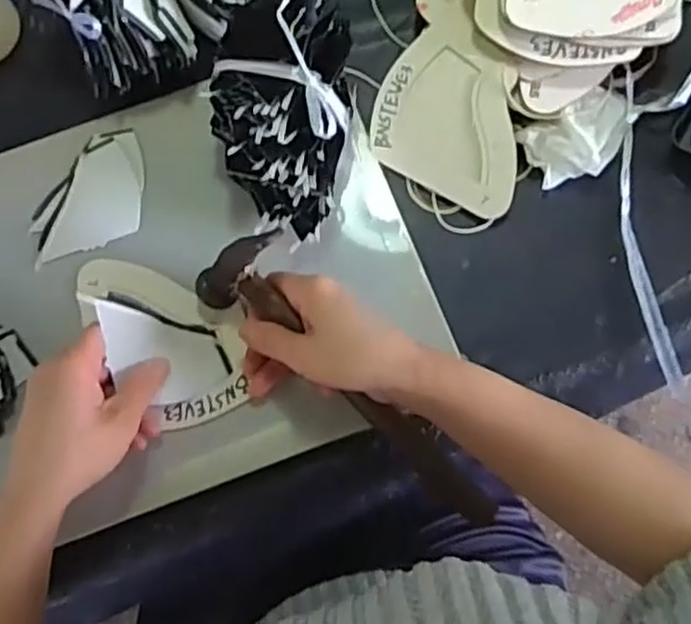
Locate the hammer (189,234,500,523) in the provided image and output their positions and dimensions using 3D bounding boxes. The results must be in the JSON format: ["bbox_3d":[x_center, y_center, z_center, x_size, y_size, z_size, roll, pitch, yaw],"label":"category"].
[{"bbox_3d":[0.002,0.049,0.460,0.241,0.047,0.067,45,85,-3],"label":"hammer"}]

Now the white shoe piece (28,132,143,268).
[{"bbox_3d":[-0.188,-0.087,0.510,0.086,0.005,0.083,-16,78,-2],"label":"white shoe piece"}]

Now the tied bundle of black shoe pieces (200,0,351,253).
[{"bbox_3d":[-0.042,-0.148,0.481,0.089,0.084,0.183,8,78,3],"label":"tied bundle of black shoe pieces"}]

